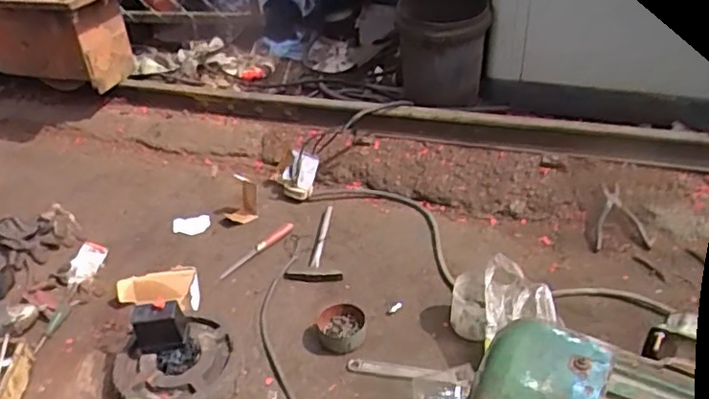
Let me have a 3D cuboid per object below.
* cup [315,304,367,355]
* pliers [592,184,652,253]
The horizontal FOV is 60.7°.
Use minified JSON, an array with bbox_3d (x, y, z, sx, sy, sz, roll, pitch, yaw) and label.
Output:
[{"bbox_3d":[-0.026,0.284,1.293,0.102,0.065,0.108,-2,34,1],"label":"cup"},{"bbox_3d":[0.674,0.045,1.591,0.152,0.021,0.201,-6,52,3],"label":"pliers"}]

